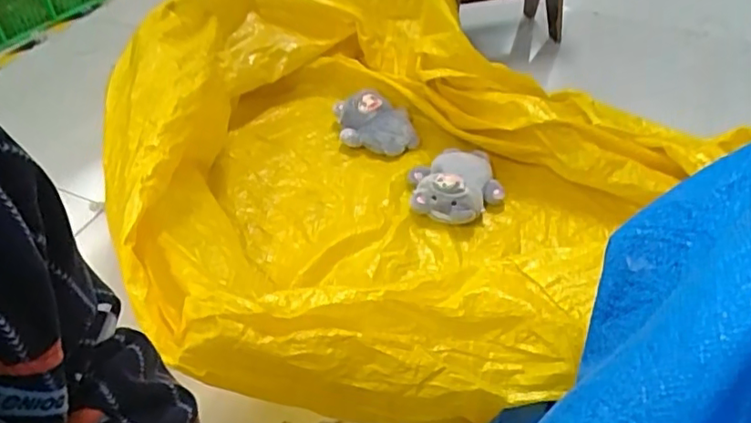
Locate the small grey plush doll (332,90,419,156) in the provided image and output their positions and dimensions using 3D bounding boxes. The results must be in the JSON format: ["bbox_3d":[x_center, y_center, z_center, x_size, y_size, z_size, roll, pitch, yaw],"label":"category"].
[{"bbox_3d":[-0.008,-0.189,1.220,0.192,0.082,0.115,17,48,17],"label":"small grey plush doll"}]

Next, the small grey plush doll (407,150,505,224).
[{"bbox_3d":[0.162,-0.070,1.150,0.182,0.062,0.200,7,46,7],"label":"small grey plush doll"}]

